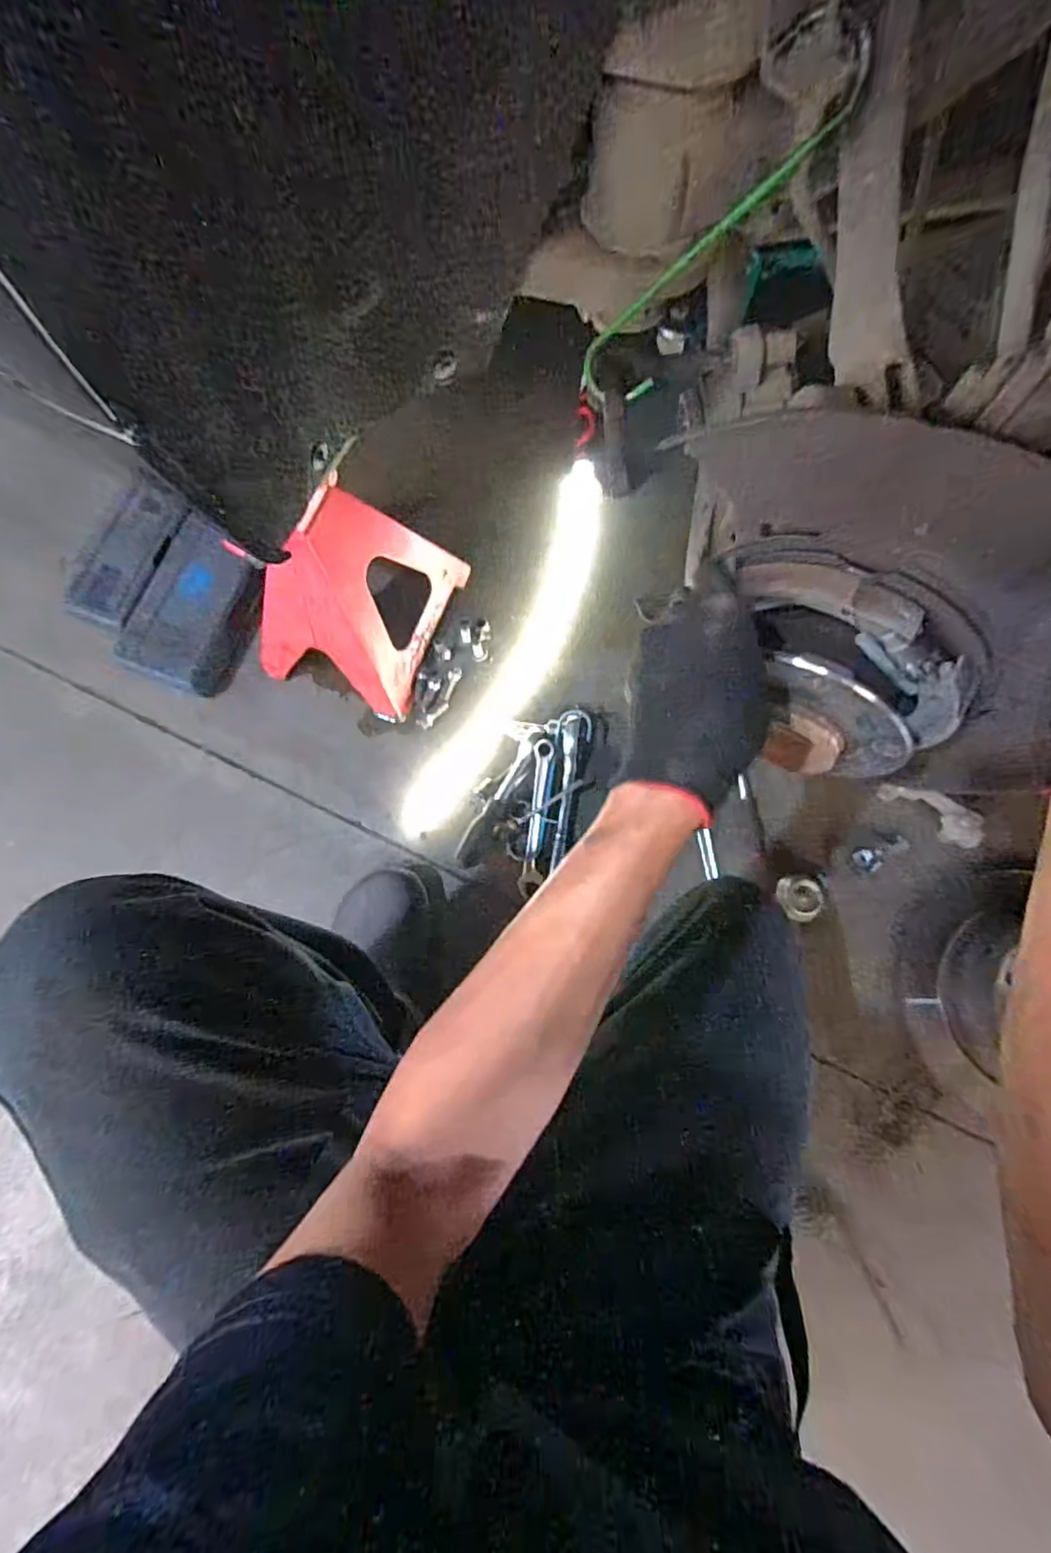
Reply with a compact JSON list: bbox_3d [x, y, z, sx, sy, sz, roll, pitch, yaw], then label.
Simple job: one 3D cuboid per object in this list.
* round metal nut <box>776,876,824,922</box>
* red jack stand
[{"bbox_3d":[0.323,0.145,0.728,0.045,0.033,0.050,0,75,1],"label":"round metal nut"},{"bbox_3d":[-0.218,-0.238,0.743,0.191,0.267,0.225,19,77,6],"label":"red jack stand"}]

